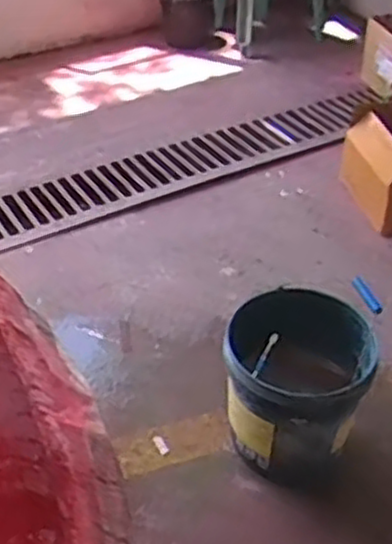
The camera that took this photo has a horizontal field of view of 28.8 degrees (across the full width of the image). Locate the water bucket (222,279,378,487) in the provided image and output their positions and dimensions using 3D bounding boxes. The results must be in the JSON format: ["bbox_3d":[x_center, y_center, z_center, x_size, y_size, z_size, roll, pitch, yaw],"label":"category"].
[{"bbox_3d":[0.218,0.240,1.610,0.290,0.317,0.290,1,41,-1],"label":"water bucket"}]

